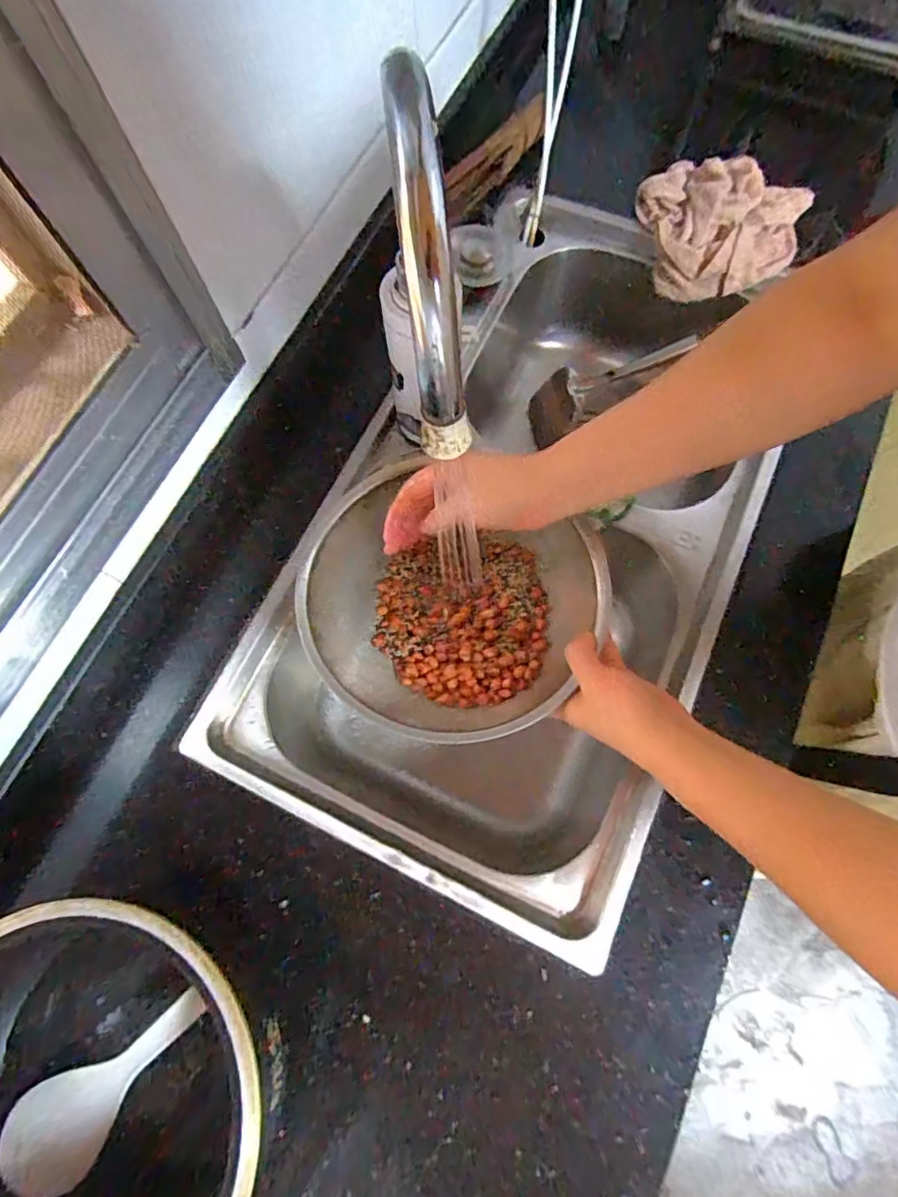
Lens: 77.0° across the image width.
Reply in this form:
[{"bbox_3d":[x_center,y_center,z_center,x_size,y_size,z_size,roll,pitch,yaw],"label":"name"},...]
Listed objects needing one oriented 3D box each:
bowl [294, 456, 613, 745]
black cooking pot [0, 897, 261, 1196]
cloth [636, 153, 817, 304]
[{"bbox_3d":[-0.012,0.006,0.468,0.259,0.063,0.208,20,75,8],"label":"bowl"},{"bbox_3d":[-0.229,0.325,0.375,0.228,0.130,0.234,-1,73,2],"label":"black cooking pot"},{"bbox_3d":[0.304,-0.428,0.650,0.182,0.076,0.143,15,74,7],"label":"cloth"}]

